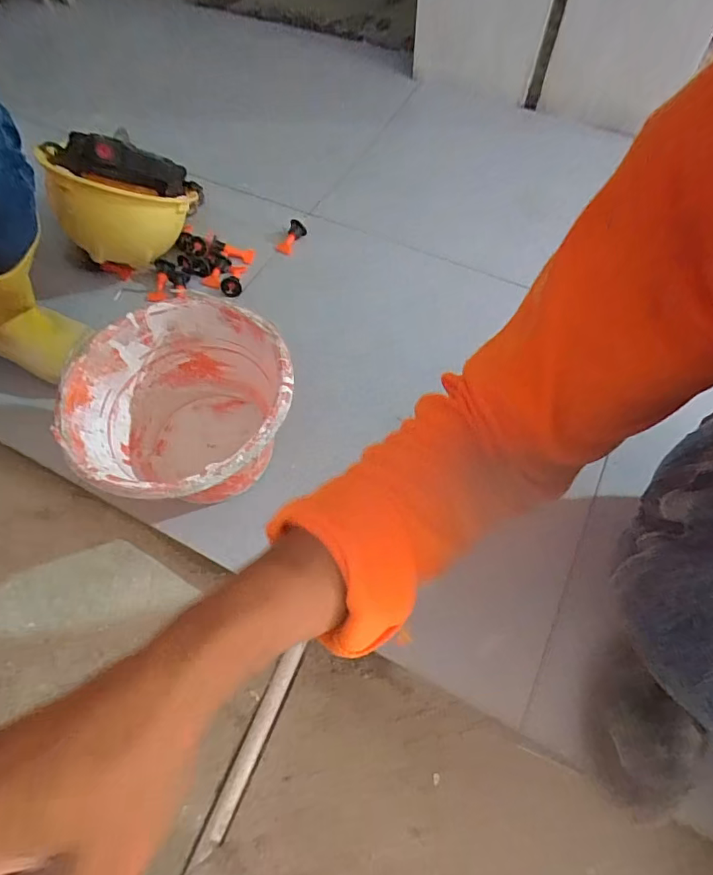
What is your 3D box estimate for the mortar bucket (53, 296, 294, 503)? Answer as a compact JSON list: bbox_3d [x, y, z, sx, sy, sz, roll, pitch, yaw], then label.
[{"bbox_3d":[-0.186,-0.006,0.605,0.231,0.188,0.225,-1,59,1],"label":"mortar bucket"}]

